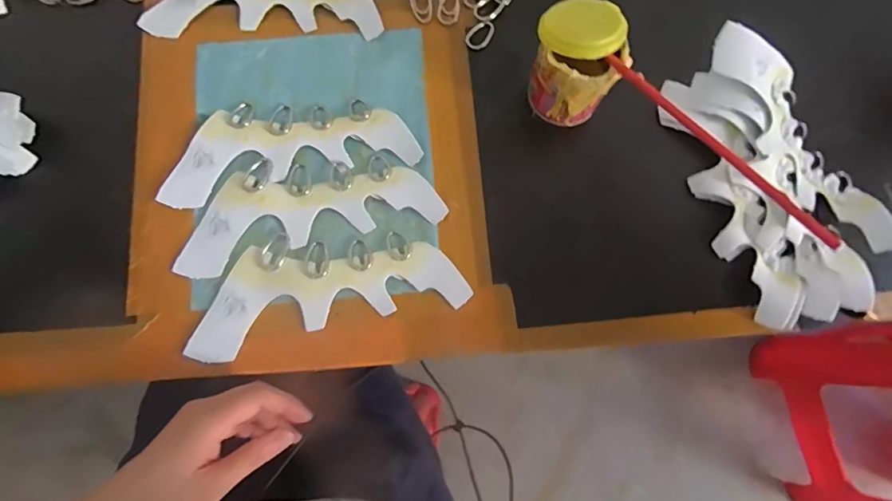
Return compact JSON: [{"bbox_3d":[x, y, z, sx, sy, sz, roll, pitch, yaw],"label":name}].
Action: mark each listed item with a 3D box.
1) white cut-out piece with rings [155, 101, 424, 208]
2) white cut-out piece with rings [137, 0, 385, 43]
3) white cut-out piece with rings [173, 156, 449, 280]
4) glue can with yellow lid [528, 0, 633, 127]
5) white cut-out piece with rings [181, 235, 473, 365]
[{"bbox_3d":[-0.137,-0.094,0.401,0.215,0.009,0.081,-10,77,-4],"label":"white cut-out piece with rings"},{"bbox_3d":[-0.171,-0.238,0.437,0.217,0.005,0.087,5,77,-1],"label":"white cut-out piece with rings"},{"bbox_3d":[-0.118,-0.041,0.388,0.216,0.009,0.081,-13,77,-5],"label":"white cut-out piece with rings"},{"bbox_3d":[0.107,-0.156,0.391,0.067,0.093,0.070,0,77,-2],"label":"glue can with yellow lid"},{"bbox_3d":[-0.097,0.026,0.371,0.214,0.004,0.084,-12,77,-5],"label":"white cut-out piece with rings"}]

